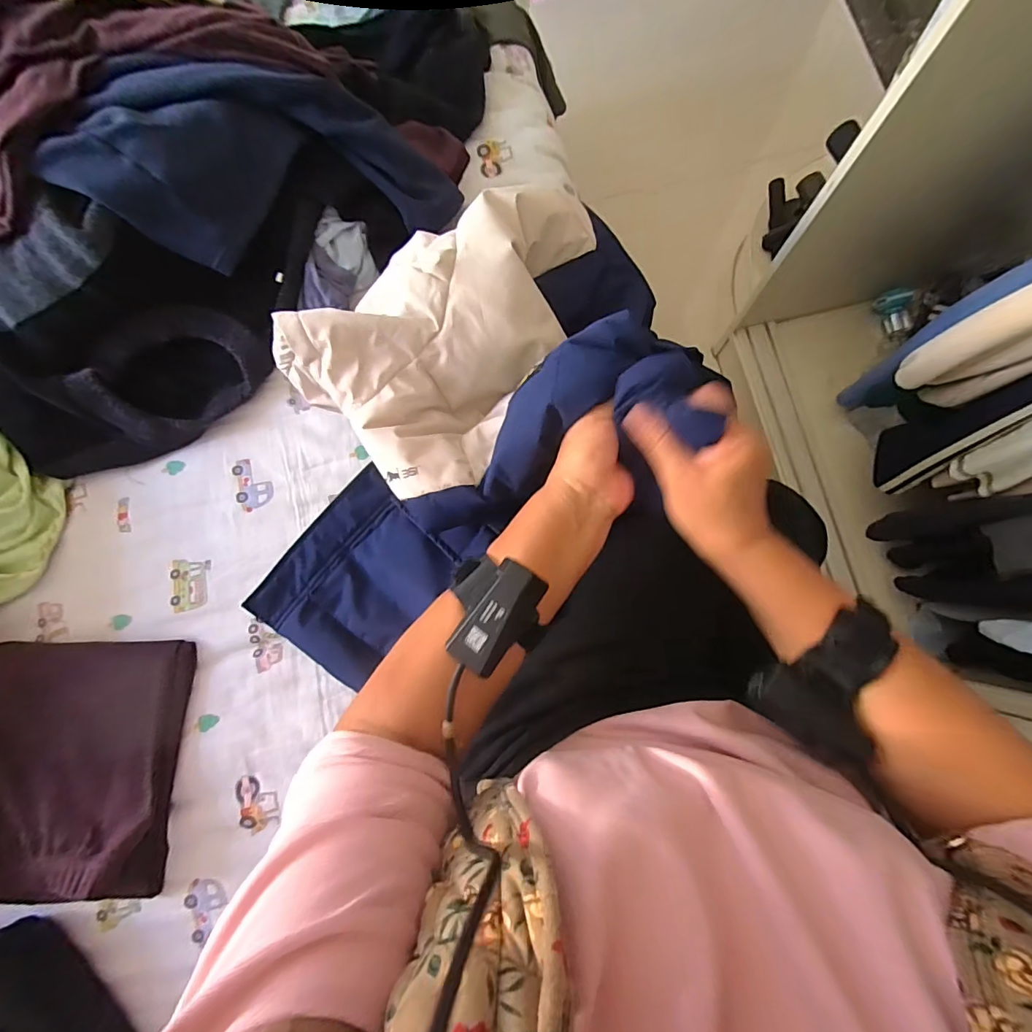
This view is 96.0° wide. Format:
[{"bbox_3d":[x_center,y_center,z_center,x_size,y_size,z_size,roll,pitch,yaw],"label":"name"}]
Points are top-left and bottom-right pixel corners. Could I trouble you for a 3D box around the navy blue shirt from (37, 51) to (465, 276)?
[{"bbox_3d":[-0.266,-0.381,0.500,0.405,0.088,0.180,-9,80,-13],"label":"navy blue shirt"}]

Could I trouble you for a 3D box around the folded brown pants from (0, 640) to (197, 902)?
[{"bbox_3d":[-0.466,0.255,0.472,0.233,0.042,0.241,-1,81,3],"label":"folded brown pants"}]

